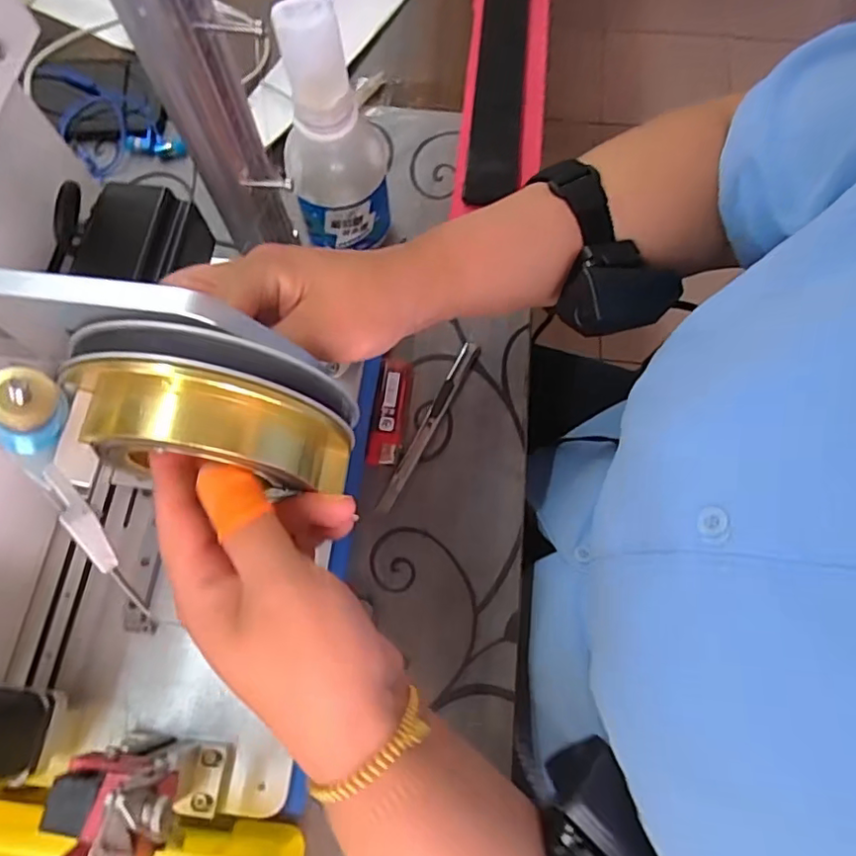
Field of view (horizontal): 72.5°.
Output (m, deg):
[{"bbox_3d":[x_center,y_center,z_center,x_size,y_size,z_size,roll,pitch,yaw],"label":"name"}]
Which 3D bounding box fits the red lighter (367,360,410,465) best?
[{"bbox_3d":[-0.026,-0.013,0.407,0.020,0.010,0.078,8,71,0],"label":"red lighter"}]

